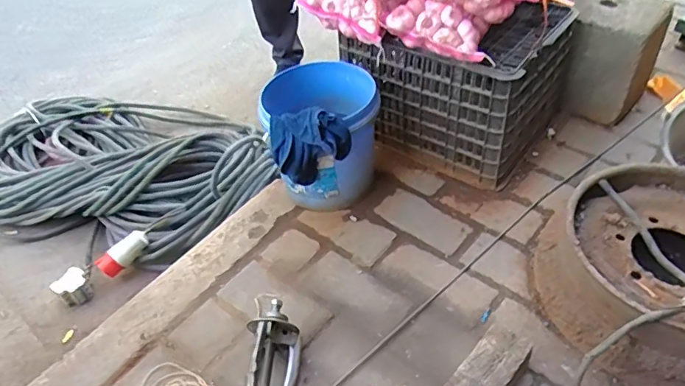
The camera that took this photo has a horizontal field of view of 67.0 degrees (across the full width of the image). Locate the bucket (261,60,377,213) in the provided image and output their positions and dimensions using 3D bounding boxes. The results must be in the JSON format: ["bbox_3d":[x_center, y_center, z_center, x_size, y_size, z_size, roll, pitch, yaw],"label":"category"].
[{"bbox_3d":[-0.047,-0.139,1.209,0.247,0.272,0.287,-2,44,1],"label":"bucket"}]

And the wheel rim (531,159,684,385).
[{"bbox_3d":[0.592,0.144,0.975,0.437,0.155,0.412,-28,49,-23],"label":"wheel rim"}]

